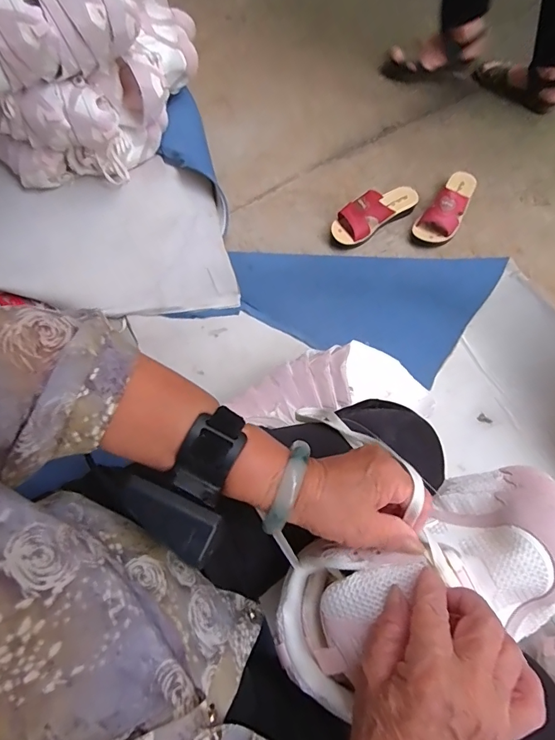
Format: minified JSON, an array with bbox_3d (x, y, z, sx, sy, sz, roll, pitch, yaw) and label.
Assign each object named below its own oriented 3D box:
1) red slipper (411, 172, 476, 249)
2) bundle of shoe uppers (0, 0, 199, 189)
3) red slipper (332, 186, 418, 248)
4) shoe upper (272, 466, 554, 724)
[{"bbox_3d":[0.391,-0.381,0.974,0.088,0.072,0.218,29,72,12],"label":"red slipper"},{"bbox_3d":[-0.463,-0.665,0.929,0.483,0.387,0.402,6,70,7],"label":"bundle of shoe uppers"},{"bbox_3d":[0.222,-0.364,0.982,0.218,0.063,0.080,-33,71,-10],"label":"red slipper"},{"bbox_3d":[0.112,0.158,0.319,0.231,0.055,0.108,-25,70,-1],"label":"shoe upper"}]

